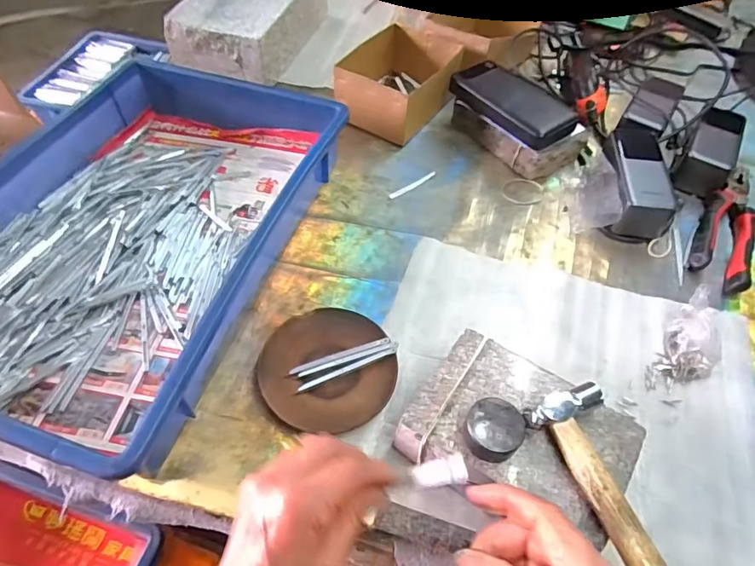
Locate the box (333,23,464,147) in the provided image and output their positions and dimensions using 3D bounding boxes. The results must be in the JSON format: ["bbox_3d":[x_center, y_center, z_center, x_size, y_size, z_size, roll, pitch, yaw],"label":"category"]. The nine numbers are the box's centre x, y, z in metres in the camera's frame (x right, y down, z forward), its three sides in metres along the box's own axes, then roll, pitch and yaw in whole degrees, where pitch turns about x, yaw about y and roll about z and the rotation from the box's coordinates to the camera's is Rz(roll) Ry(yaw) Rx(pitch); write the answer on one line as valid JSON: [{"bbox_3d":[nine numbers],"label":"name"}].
[{"bbox_3d":[0.029,-0.266,0.640,0.121,0.068,0.164,30,58,17],"label":"box"}]

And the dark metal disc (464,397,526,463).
[{"bbox_3d":[0.078,0.099,0.325,0.037,0.022,0.035,17,54,8],"label":"dark metal disc"}]

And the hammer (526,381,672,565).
[{"bbox_3d":[0.153,0.137,0.300,0.055,0.015,0.150,-14,56,-15],"label":"hammer"}]

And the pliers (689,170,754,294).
[{"bbox_3d":[0.401,-0.070,0.547,0.055,0.023,0.202,27,56,14],"label":"pliers"}]

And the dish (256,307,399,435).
[{"bbox_3d":[-0.043,0.074,0.415,0.113,0.016,0.113,2,54,-3],"label":"dish"}]

